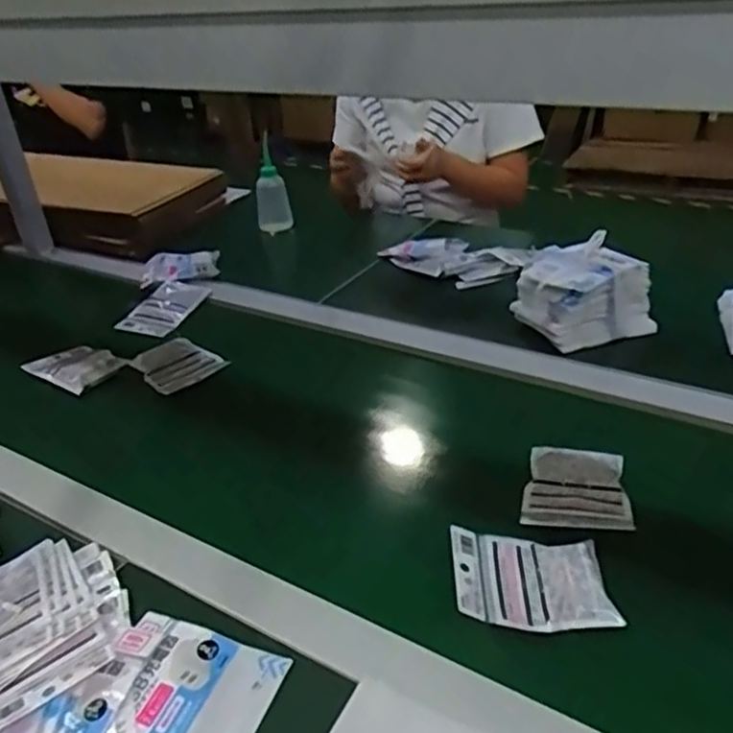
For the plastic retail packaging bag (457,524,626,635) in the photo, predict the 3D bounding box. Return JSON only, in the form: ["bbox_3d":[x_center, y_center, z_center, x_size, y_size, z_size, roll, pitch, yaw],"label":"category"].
[{"bbox_3d":[0.137,0.176,0.590,0.124,0.027,0.092,-3,32,4],"label":"plastic retail packaging bag"}]

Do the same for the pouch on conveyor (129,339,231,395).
[{"bbox_3d":[-0.260,-0.004,0.952,0.091,0.016,0.126,-27,38,-31],"label":"pouch on conveyor"}]

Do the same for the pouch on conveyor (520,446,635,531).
[{"bbox_3d":[0.202,0.119,0.678,0.097,0.022,0.104,2,32,12],"label":"pouch on conveyor"}]

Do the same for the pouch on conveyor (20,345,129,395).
[{"bbox_3d":[-0.408,-0.003,0.970,0.125,0.023,0.089,16,37,30],"label":"pouch on conveyor"}]

